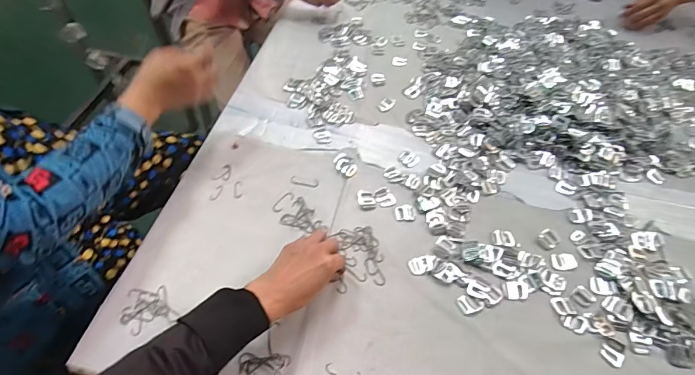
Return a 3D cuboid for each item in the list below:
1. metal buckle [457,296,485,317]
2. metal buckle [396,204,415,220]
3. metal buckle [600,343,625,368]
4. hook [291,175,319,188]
[{"bbox_3d":[0.166,0.156,0.517,0.031,0.004,0.026,-19,56,-17],"label":"metal buckle"},{"bbox_3d":[0.091,0.039,0.603,0.030,0.004,0.029,-1,53,-4],"label":"metal buckle"},{"bbox_3d":[0.342,0.217,0.495,0.027,0.006,0.019,34,58,20],"label":"metal buckle"},{"bbox_3d":[-0.071,-0.009,0.632,0.047,0.004,0.017,15,53,7],"label":"hook"}]

